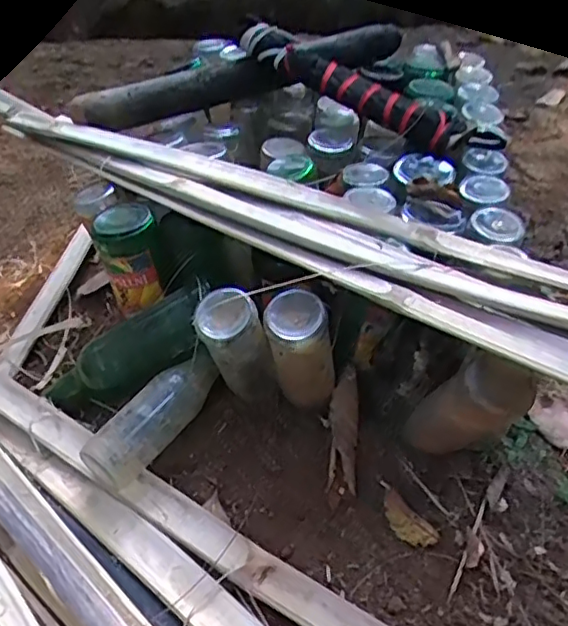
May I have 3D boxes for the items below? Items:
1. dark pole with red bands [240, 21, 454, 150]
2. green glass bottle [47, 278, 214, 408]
[{"bbox_3d":[0.070,-0.303,0.795,0.339,0.041,0.049,36,57,21],"label":"dark pole with red bands"},{"bbox_3d":[-0.173,0.041,0.686,0.236,0.065,0.062,-32,38,23],"label":"green glass bottle"}]

